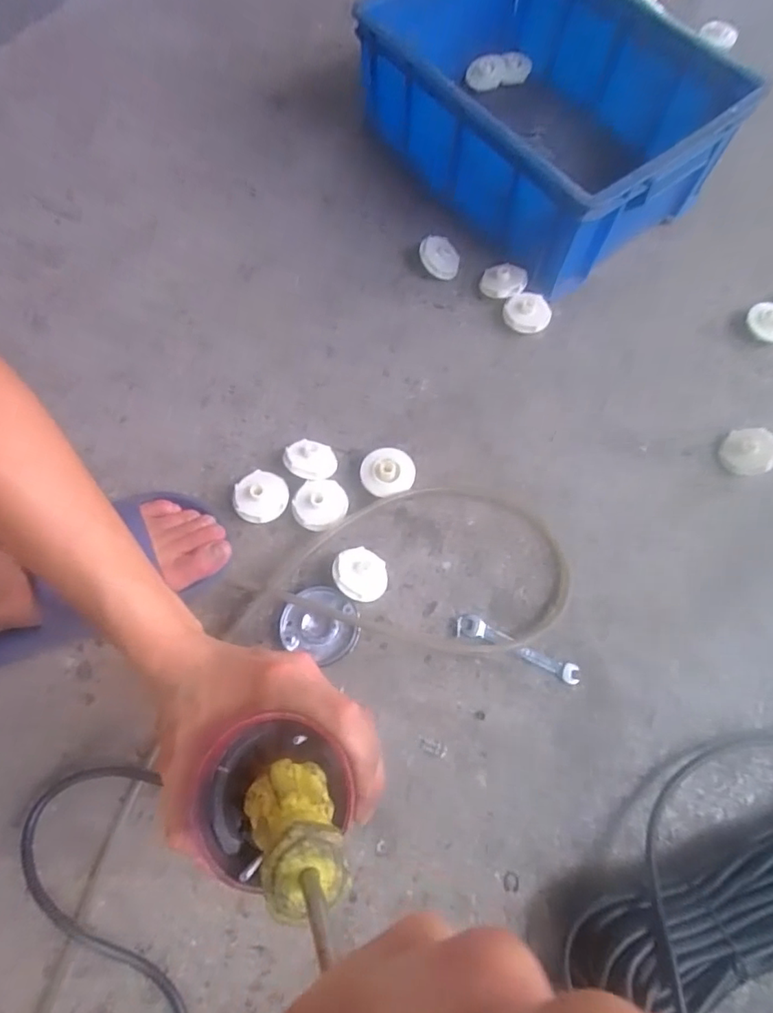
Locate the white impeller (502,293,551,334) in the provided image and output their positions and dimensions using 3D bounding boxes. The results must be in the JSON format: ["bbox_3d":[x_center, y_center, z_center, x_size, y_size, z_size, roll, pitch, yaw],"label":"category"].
[{"bbox_3d":[0.165,-0.227,0.644,0.053,0.031,0.040,20,69,6],"label":"white impeller"}]

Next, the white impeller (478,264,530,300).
[{"bbox_3d":[0.140,-0.271,0.656,0.054,0.012,0.043,2,74,22],"label":"white impeller"}]

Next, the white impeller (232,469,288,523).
[{"bbox_3d":[-0.127,-0.007,0.557,0.054,0.028,0.052,16,69,5],"label":"white impeller"}]

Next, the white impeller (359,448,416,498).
[{"bbox_3d":[0.000,-0.033,0.569,0.054,0.030,0.050,0,68,-1],"label":"white impeller"}]

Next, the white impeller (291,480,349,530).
[{"bbox_3d":[-0.067,0.001,0.553,0.053,0.029,0.051,0,68,-1],"label":"white impeller"}]

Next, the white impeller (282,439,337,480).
[{"bbox_3d":[-0.080,-0.047,0.571,0.051,0.023,0.051,4,61,-7],"label":"white impeller"}]

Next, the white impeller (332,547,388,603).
[{"bbox_3d":[-0.025,0.067,0.526,0.053,0.022,0.053,11,52,-15],"label":"white impeller"}]

